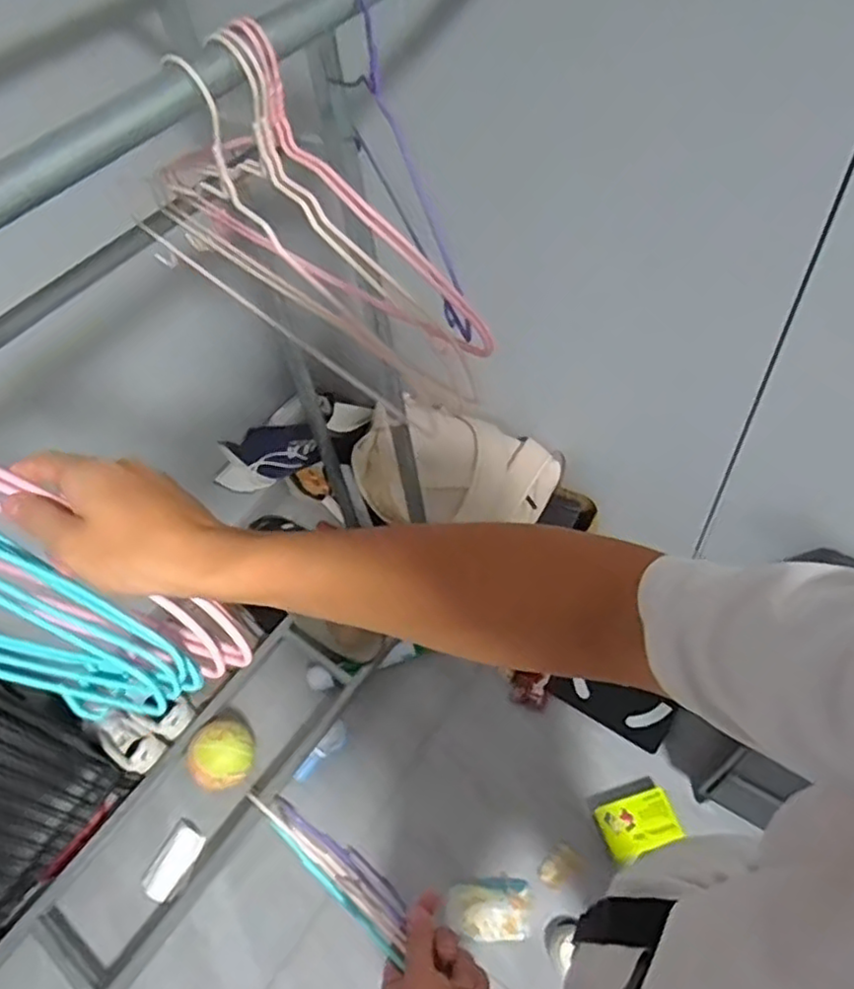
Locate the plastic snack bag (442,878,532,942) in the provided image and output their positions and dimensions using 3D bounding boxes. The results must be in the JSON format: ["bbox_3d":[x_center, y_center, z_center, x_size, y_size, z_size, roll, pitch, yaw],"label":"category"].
[{"bbox_3d":[0.119,0.819,1.313,0.158,0.055,0.102,-6,54,4],"label":"plastic snack bag"}]

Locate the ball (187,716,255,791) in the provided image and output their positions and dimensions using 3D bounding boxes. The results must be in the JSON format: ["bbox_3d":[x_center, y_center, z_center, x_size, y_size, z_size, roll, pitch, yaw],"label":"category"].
[{"bbox_3d":[-0.462,0.584,1.494,0.137,0.114,0.149,-4,54,5],"label":"ball"}]

